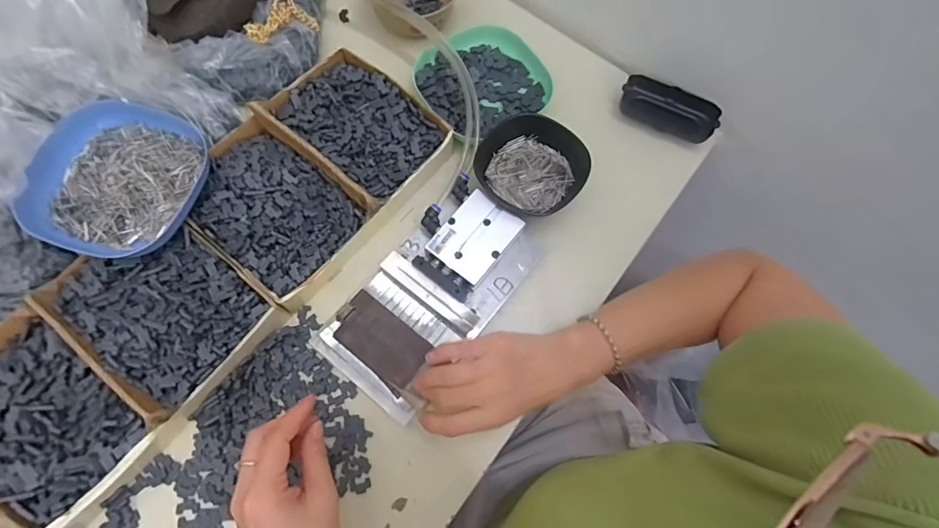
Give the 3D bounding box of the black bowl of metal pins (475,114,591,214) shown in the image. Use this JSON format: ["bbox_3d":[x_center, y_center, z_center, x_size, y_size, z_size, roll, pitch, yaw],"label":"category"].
[{"bbox_3d":[0.063,-0.099,0.463,0.112,0.038,0.103,28,72,7],"label":"black bowl of metal pins"}]

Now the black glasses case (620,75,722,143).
[{"bbox_3d":[0.226,-0.177,0.506,0.106,0.034,0.044,31,73,8],"label":"black glasses case"}]

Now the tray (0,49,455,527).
[{"bbox_3d":[-0.229,-0.011,0.413,0.174,0.055,0.481,38,74,10],"label":"tray"}]

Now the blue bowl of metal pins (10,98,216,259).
[{"bbox_3d":[-0.321,-0.079,0.403,0.140,0.027,0.142,1,71,-2],"label":"blue bowl of metal pins"}]

